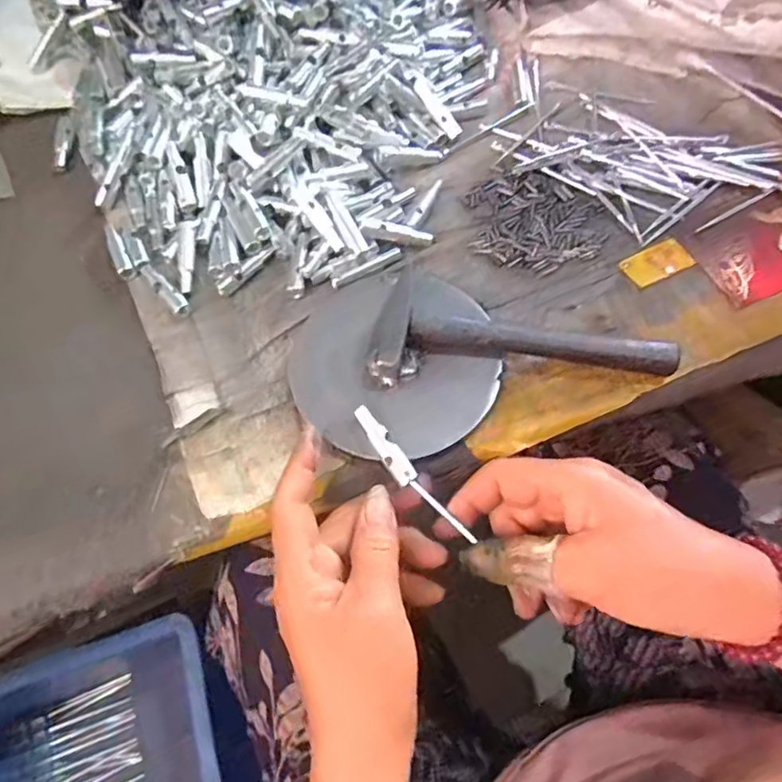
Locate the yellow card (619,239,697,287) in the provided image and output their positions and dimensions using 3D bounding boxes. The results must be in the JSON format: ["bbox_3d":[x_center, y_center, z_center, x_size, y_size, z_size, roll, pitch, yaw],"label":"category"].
[{"bbox_3d":[0.175,-0.085,0.365,0.044,0.004,0.024,-25,66,-8],"label":"yellow card"}]

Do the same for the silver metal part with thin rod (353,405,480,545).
[{"bbox_3d":[0.009,0.045,0.301,0.013,0.006,0.092,-37,76,-13],"label":"silver metal part with thin rod"}]

